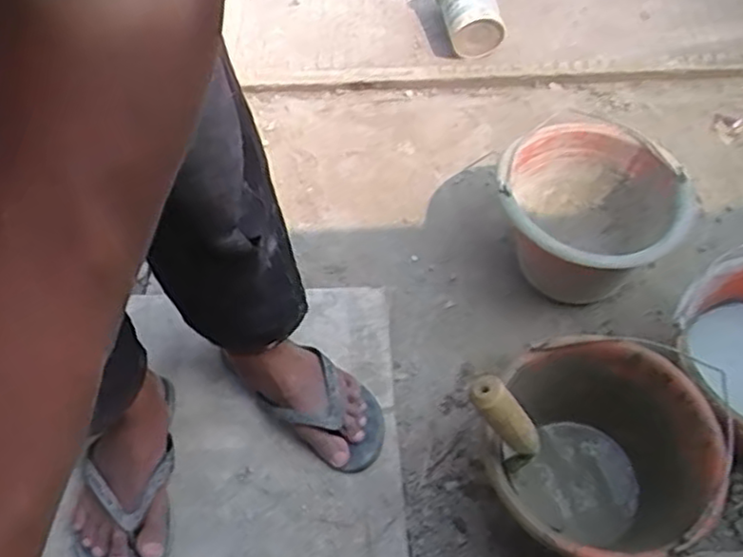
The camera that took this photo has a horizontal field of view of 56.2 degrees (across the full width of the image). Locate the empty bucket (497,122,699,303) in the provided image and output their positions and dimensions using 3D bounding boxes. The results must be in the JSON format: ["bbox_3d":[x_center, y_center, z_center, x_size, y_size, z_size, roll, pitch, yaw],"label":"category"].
[{"bbox_3d":[0.288,-0.075,0.972,0.223,0.172,0.245,-1,56,1],"label":"empty bucket"}]

